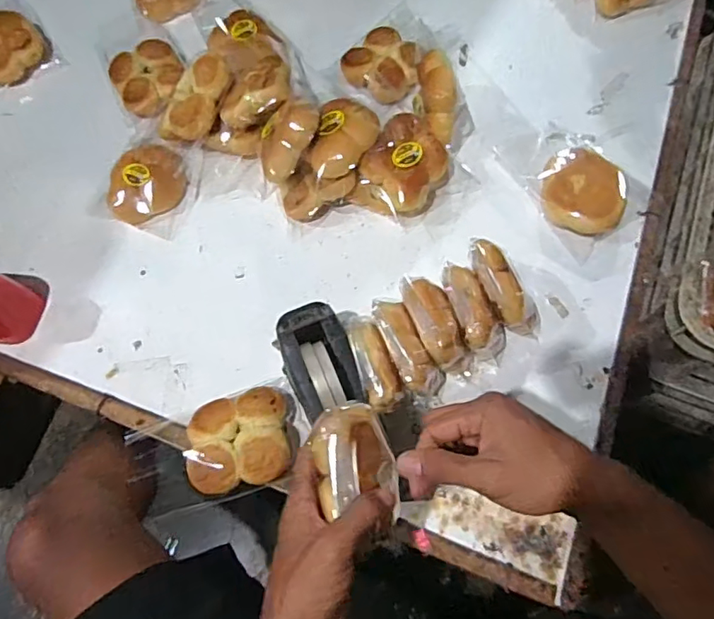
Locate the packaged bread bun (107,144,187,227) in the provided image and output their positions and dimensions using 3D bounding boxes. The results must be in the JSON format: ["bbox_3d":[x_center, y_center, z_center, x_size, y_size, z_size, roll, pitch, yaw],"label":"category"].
[{"bbox_3d":[-0.301,-0.183,0.765,0.118,0.040,0.094,-27,70,-9],"label":"packaged bread bun"}]

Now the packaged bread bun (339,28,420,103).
[{"bbox_3d":[0.046,-0.368,0.815,0.114,0.038,0.108,-1,68,1],"label":"packaged bread bun"}]

